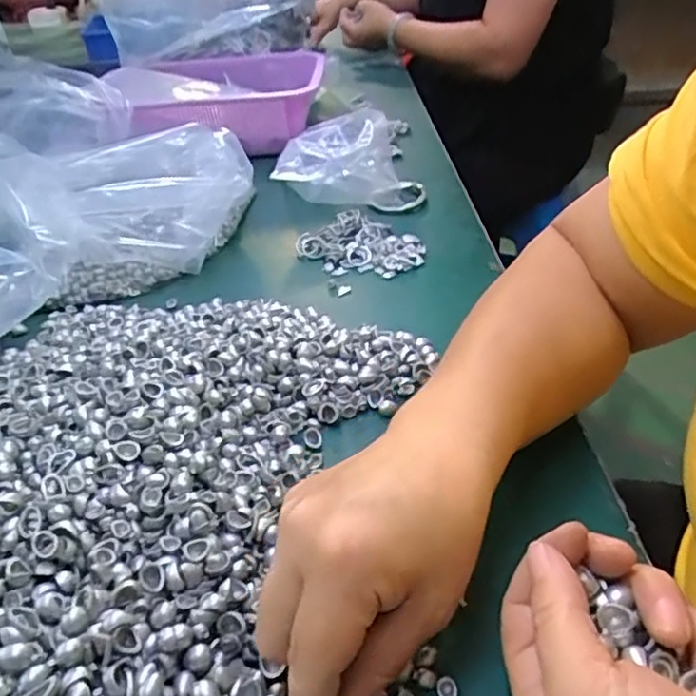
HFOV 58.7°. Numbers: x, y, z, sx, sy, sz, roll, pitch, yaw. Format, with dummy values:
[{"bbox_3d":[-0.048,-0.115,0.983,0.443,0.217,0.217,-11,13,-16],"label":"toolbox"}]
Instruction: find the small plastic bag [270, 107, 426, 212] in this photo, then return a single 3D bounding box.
[{"bbox_3d":[-0.001,-0.187,0.625,0.139,0.073,0.103,-7,36,-4],"label":"small plastic bag"}]

